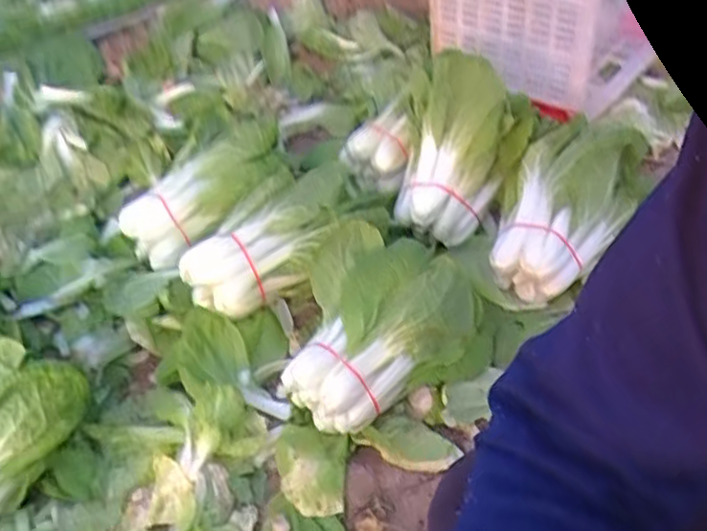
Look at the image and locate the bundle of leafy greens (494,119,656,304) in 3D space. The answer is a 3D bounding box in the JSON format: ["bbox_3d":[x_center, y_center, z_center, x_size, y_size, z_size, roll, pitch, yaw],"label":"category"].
[{"bbox_3d":[0.284,-0.076,0.942,0.136,0.106,0.255,24,80,46],"label":"bundle of leafy greens"}]

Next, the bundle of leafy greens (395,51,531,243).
[{"bbox_3d":[0.154,-0.166,1.020,0.188,0.090,0.258,14,86,13],"label":"bundle of leafy greens"}]

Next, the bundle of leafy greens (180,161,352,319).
[{"bbox_3d":[-0.107,-0.046,0.961,0.137,0.083,0.281,31,68,33],"label":"bundle of leafy greens"}]

